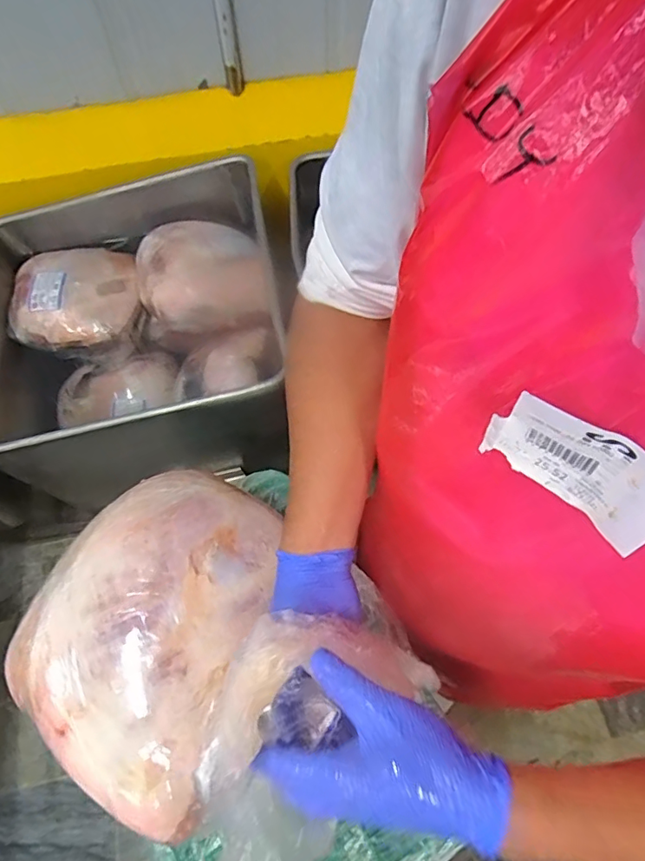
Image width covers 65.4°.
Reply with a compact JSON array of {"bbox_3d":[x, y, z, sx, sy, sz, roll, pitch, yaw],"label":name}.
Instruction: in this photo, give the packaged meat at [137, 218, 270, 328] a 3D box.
[{"bbox_3d":[-0.295,-0.378,1.224,0.302,0.167,0.224,-23,65,-11],"label":"packaged meat"}]

